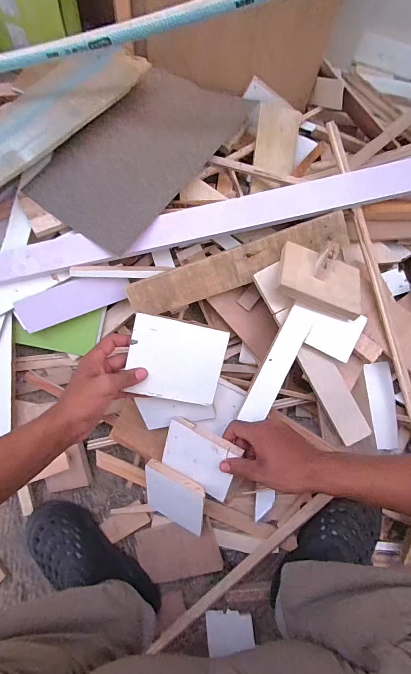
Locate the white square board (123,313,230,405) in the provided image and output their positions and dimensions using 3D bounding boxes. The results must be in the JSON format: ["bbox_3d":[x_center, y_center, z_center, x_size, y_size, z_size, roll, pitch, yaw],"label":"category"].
[{"bbox_3d":[-0.039,0.033,0.429,0.125,0.006,0.106,12,97,-11],"label":"white square board"}]

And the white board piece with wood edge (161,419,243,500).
[{"bbox_3d":[-0.009,0.179,0.471,0.112,0.014,0.089,24,111,19],"label":"white board piece with wood edge"}]

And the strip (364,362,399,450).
[{"bbox_3d":[0.311,0.122,0.554,0.041,0.005,0.154,-9,92,41],"label":"strip"}]

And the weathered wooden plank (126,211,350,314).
[{"bbox_3d":[0.050,-0.115,0.512,0.357,0.008,0.060,-18,109,3],"label":"weathered wooden plank"}]

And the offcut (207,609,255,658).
[{"bbox_3d":[0.044,0.516,0.555,0.079,0.004,0.060,-6,63,0],"label":"offcut"}]

